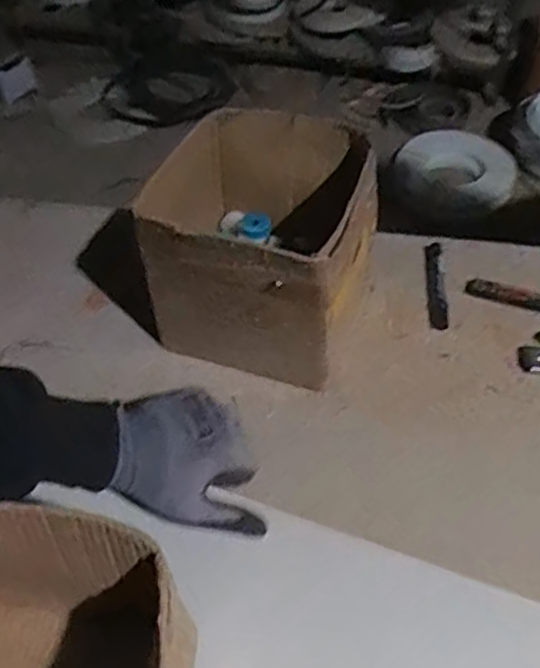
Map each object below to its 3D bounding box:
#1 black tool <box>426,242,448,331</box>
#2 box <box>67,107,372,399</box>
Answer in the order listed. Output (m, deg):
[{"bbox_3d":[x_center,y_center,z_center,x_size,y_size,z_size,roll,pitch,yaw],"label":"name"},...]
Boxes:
[{"bbox_3d":[0.188,-0.056,0.778,0.020,0.007,0.129,3,51,5],"label":"black tool"},{"bbox_3d":[-0.006,-0.093,0.701,0.202,0.191,0.204,12,52,13],"label":"box"}]

